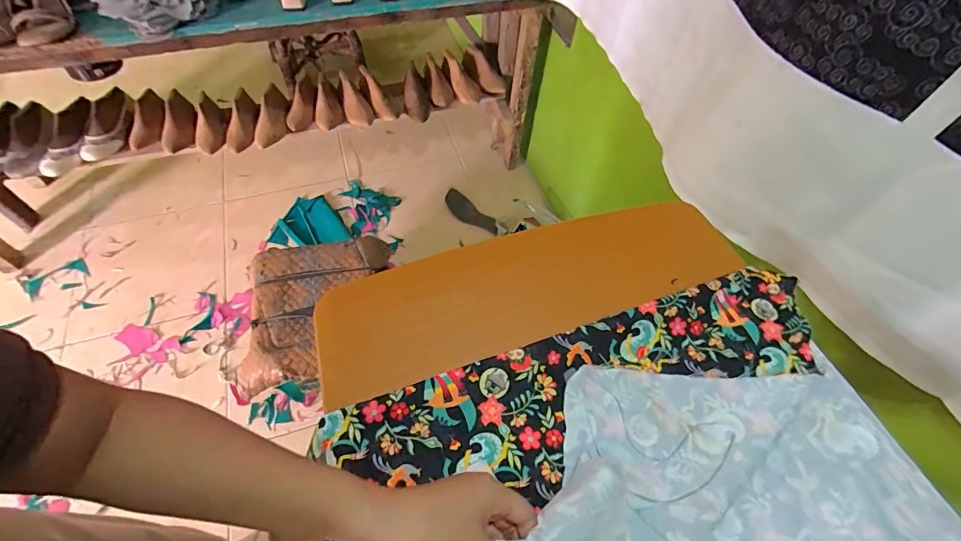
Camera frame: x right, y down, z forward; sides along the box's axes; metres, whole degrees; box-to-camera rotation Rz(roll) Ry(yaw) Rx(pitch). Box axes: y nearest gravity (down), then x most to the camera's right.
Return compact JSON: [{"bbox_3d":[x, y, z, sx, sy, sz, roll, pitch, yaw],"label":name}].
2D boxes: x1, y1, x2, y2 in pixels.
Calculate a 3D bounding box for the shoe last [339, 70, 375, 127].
[{"bbox_3d":[-0.380,-0.512,1.259,0.078,0.064,0.176,-29,97,-20],"label":"shoe last"}]

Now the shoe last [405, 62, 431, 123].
[{"bbox_3d":[-0.196,-0.545,1.306,0.075,0.059,0.198,-5,59,-7],"label":"shoe last"}]

